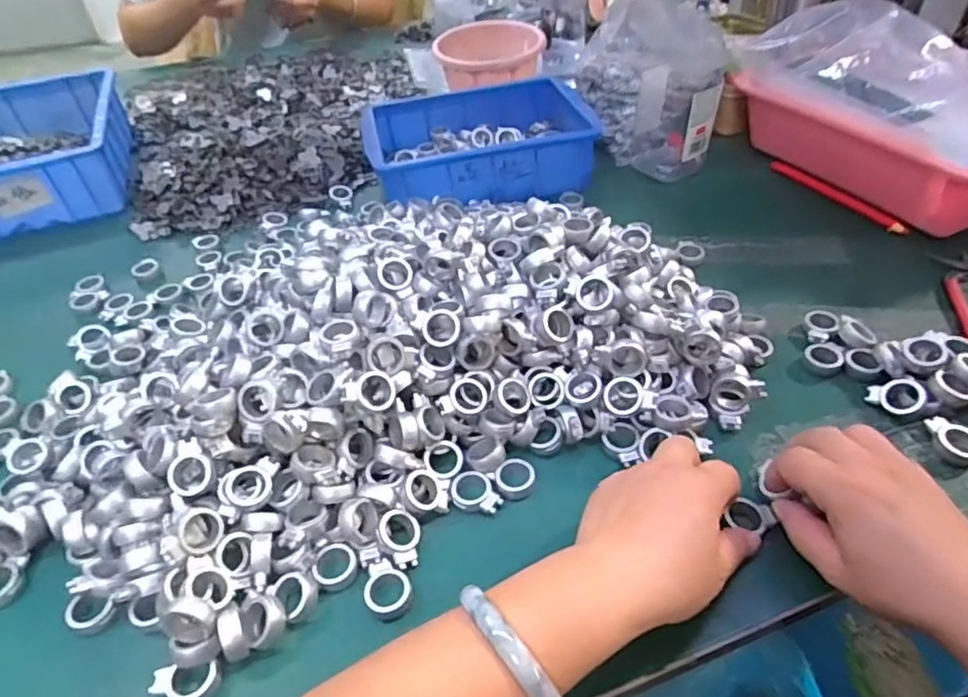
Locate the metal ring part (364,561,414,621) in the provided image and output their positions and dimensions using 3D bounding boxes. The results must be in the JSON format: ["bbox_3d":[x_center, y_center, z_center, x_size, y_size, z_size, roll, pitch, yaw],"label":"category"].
[{"bbox_3d":[-0.055,0.135,0.344,0.026,0.008,0.031,-17,44,-13],"label":"metal ring part"}]

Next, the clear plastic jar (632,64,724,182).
[{"bbox_3d":[0.210,-0.246,0.669,0.082,0.098,0.095,6,43,12],"label":"clear plastic jar"}]

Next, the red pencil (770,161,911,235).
[{"bbox_3d":[0.348,-0.154,0.606,0.013,0.011,0.163,-21,45,-17],"label":"red pencil"}]

